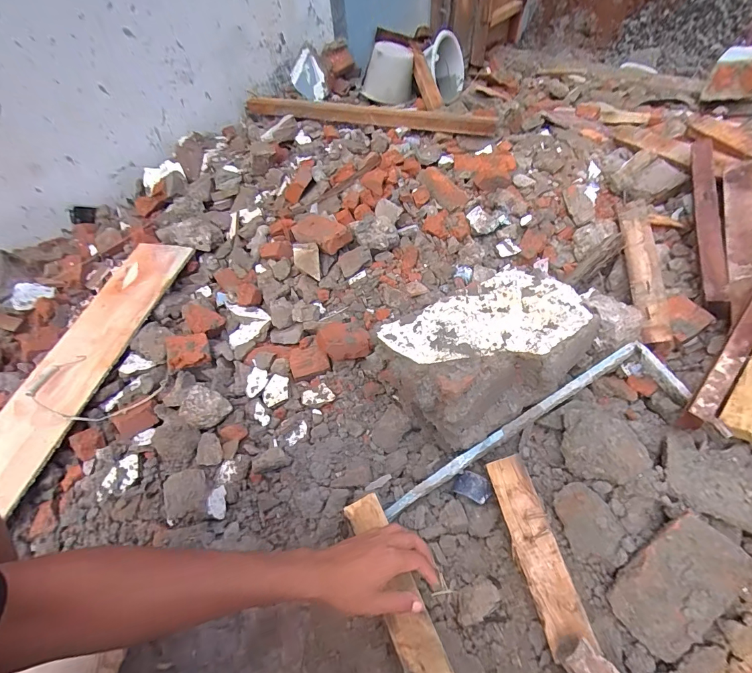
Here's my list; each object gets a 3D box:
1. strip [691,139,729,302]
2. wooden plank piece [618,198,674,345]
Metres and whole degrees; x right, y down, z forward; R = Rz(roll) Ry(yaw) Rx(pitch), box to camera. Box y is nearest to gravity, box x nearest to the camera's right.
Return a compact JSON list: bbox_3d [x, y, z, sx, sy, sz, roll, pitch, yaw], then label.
[{"bbox_3d":[0.700,-0.256,0.804,0.032,0.035,0.429,10,69,11],"label":"strip"},{"bbox_3d":[0.567,-0.149,0.807,0.055,0.022,0.371,-5,59,27],"label":"wooden plank piece"}]

